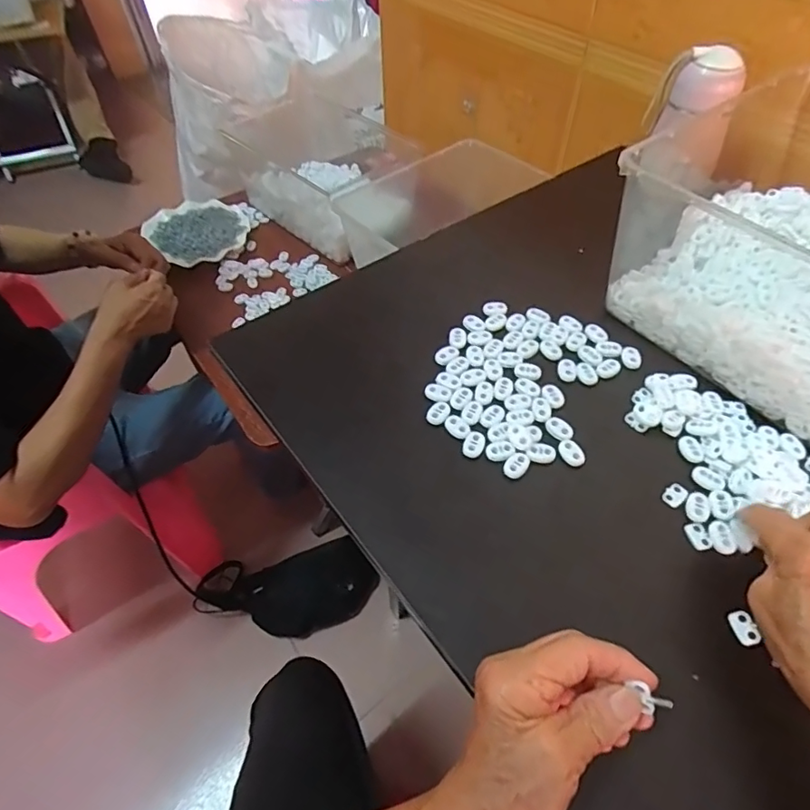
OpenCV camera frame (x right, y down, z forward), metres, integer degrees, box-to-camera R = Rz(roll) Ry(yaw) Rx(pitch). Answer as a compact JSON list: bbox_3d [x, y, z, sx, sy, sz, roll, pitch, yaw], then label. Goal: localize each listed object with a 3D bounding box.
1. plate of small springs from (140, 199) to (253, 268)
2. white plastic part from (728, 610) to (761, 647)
[{"bbox_3d":[-0.363,-0.309,0.914,0.166,0.027,0.182,-39,61,-25],"label":"plate of small springs"},{"bbox_3d":[0.209,0.137,0.320,0.012,0.004,0.020,-8,53,-5],"label":"white plastic part"}]

